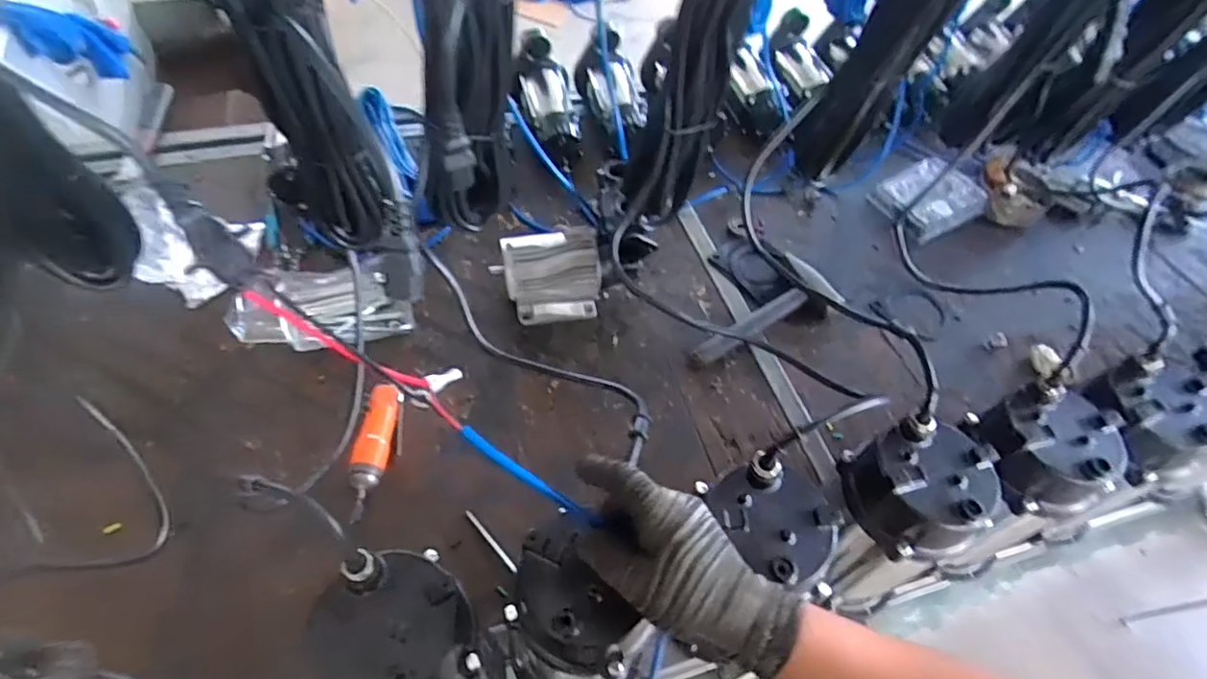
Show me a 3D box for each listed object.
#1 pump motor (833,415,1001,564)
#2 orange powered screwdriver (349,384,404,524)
[{"bbox_3d":[0.303,0.143,0.586,0.114,0.078,0.111,0,54,-5],"label":"pump motor"},{"bbox_3d":[-0.294,0.142,0.790,0.052,0.033,0.178,7,54,0],"label":"orange powered screwdriver"}]

